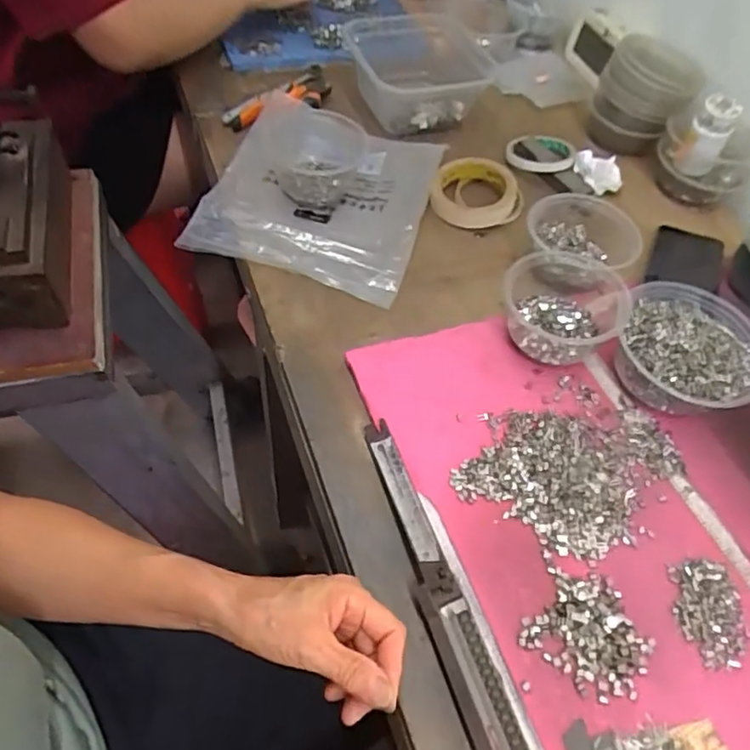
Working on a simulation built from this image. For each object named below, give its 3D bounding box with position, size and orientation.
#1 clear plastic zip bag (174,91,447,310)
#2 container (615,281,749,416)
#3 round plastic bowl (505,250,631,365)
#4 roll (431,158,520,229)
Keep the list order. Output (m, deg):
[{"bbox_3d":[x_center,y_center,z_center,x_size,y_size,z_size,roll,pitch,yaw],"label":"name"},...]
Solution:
[{"bbox_3d":[-0.064,-0.214,0.682,0.242,0.038,0.255,15,56,7],"label":"clear plastic zip bag"},{"bbox_3d":[0.289,-0.023,0.553,0.122,0.057,0.134,2,56,-3],"label":"container"},{"bbox_3d":[0.187,-0.073,0.581,0.111,0.058,0.136,28,58,15],"label":"round plastic bowl"},{"bbox_3d":[0.117,-0.216,0.698,0.096,0.035,0.096,2,56,-3],"label":"roll"}]

